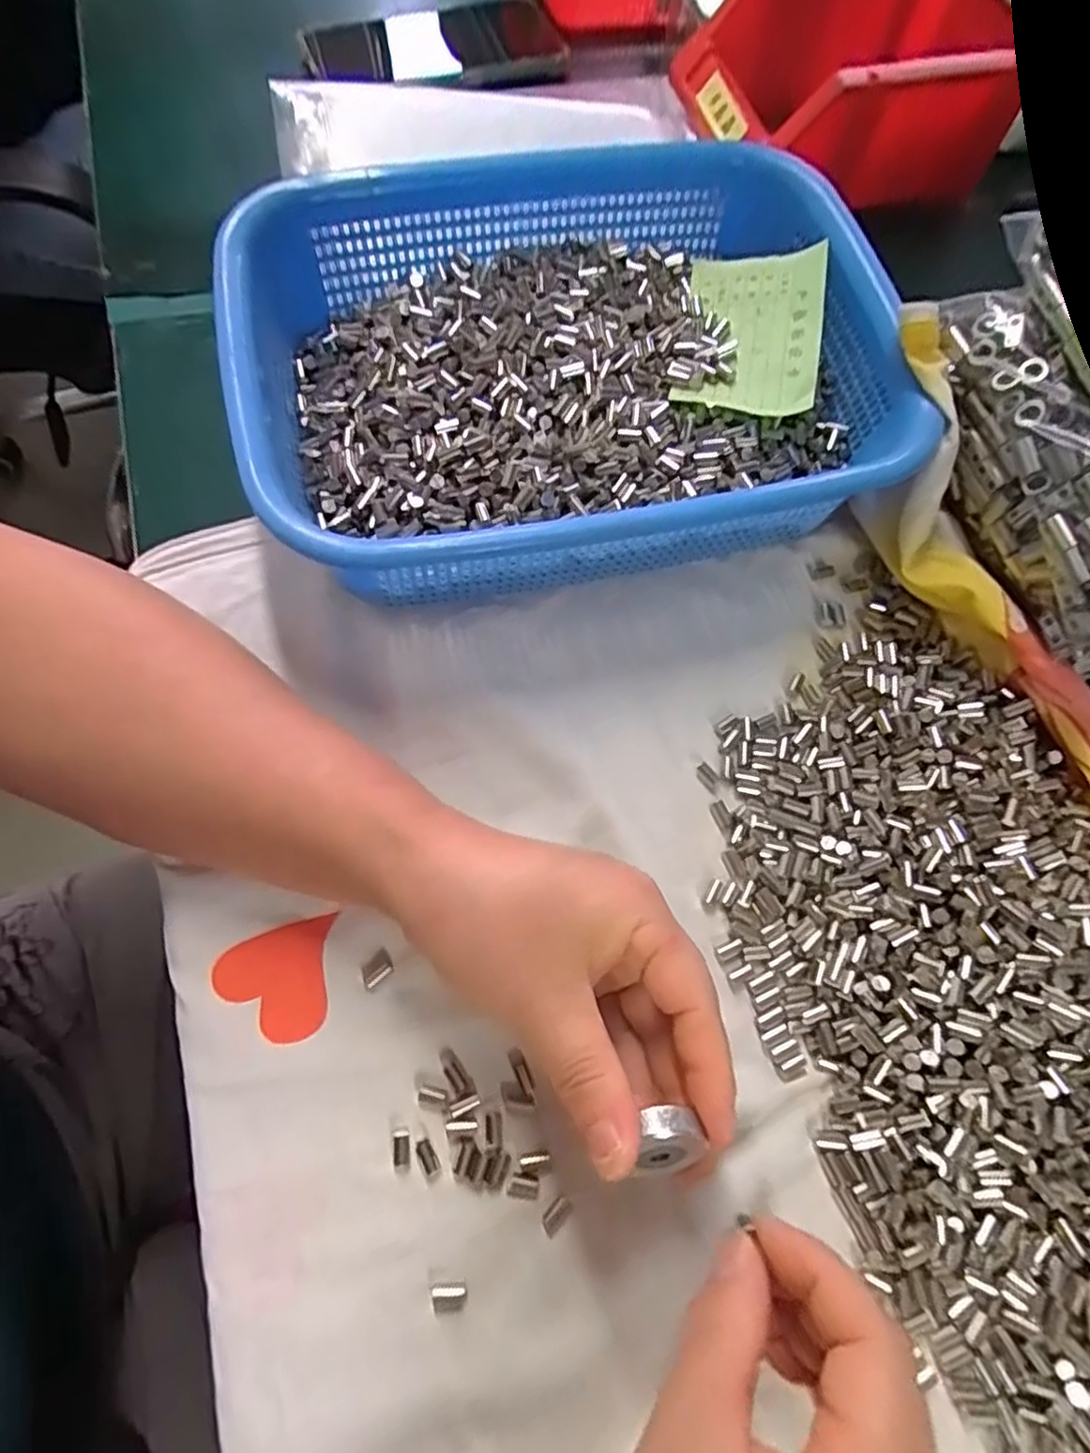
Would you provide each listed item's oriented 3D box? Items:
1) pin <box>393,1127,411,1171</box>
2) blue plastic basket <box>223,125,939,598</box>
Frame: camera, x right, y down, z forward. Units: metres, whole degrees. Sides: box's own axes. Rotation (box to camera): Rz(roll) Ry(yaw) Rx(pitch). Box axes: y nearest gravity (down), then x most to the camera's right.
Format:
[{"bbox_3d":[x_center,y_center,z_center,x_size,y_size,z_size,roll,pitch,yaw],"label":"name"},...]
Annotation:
[{"bbox_3d":[-0.051,0.149,0.243,0.006,0.004,0.013,-6,70,-5],"label":"pin"},{"bbox_3d":[0.009,-0.157,0.319,0.271,0.076,0.204,-10,71,-6],"label":"blue plastic basket"}]

